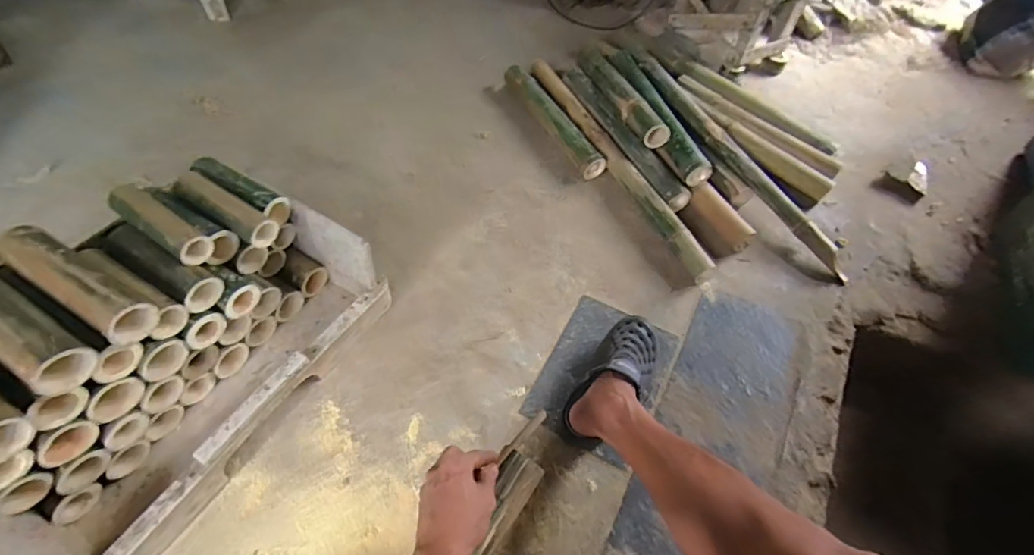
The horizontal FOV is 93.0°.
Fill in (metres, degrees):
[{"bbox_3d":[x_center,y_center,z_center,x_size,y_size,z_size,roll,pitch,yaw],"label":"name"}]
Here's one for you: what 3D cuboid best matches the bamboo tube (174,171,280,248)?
[{"bbox_3d":[-0.487,-0.115,0.814,0.191,0.056,0.056,25,56,12],"label":"bamboo tube"}]

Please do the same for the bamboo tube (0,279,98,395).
[{"bbox_3d":[-0.645,0.059,0.620,0.224,0.078,0.067,24,56,19],"label":"bamboo tube"}]

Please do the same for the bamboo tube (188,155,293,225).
[{"bbox_3d":[-0.482,-0.154,0.865,0.186,0.057,0.061,29,57,15],"label":"bamboo tube"}]

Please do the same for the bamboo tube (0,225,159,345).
[{"bbox_3d":[-0.598,0.006,0.662,0.227,0.068,0.062,24,56,19],"label":"bamboo tube"}]

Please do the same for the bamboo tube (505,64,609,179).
[{"bbox_3d":[0.091,-0.424,1.319,0.066,0.063,0.433,-23,60,-21],"label":"bamboo tube"}]

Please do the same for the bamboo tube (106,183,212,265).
[{"bbox_3d":[-0.549,-0.085,0.752,0.175,0.046,0.054,28,58,22],"label":"bamboo tube"}]

